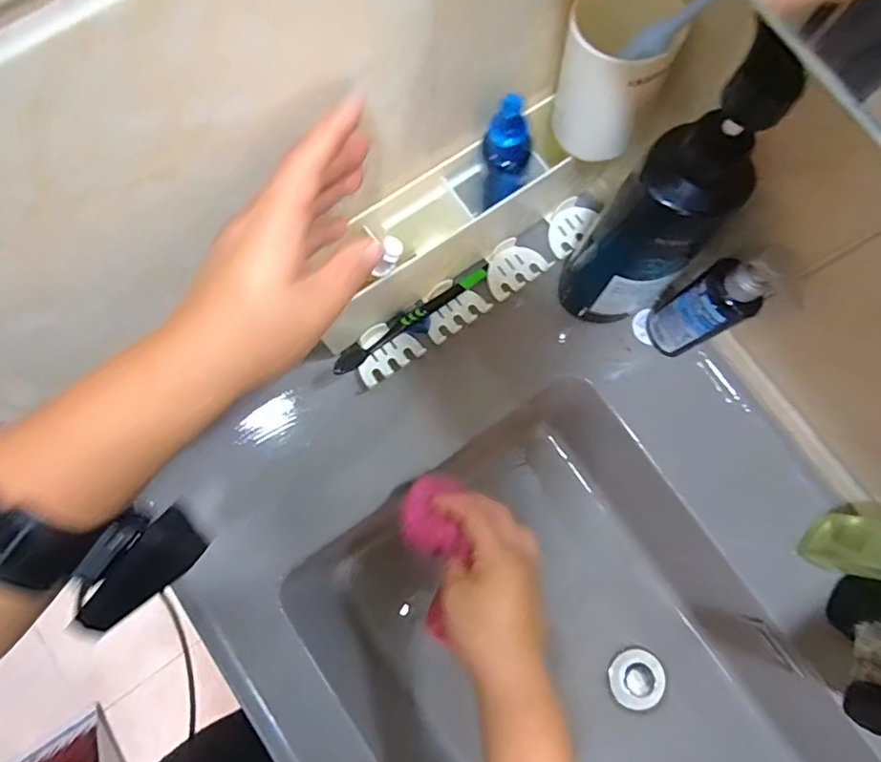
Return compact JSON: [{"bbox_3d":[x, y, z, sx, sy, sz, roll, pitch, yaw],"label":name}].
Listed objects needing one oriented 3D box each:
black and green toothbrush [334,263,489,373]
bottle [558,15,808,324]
[{"bbox_3d":[-0.026,-0.055,0.472,0.164,0.024,0.019,-36,82,-20],"label":"black and green toothbrush"},{"bbox_3d":[0.146,-0.102,0.365,0.061,0.257,0.076,-42,83,-8],"label":"bottle"}]

